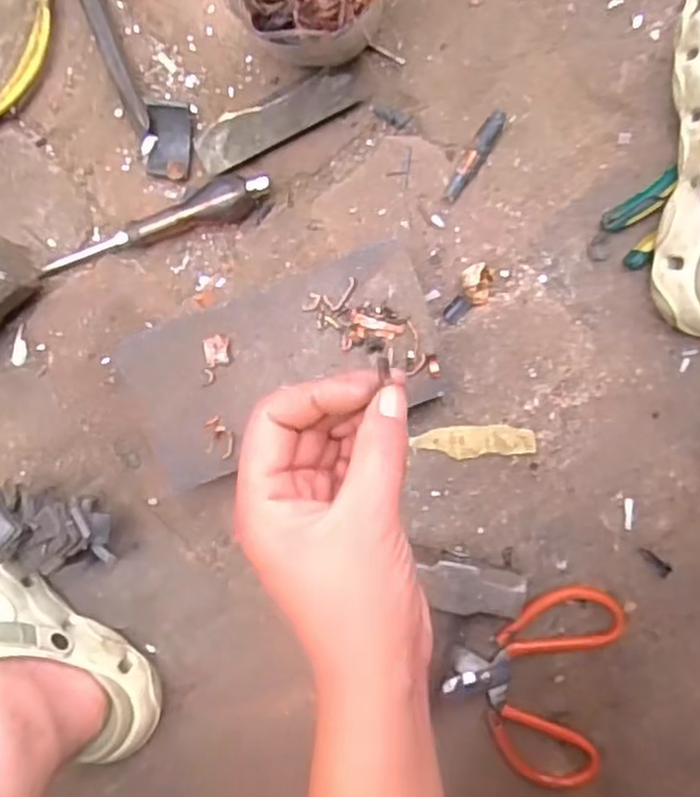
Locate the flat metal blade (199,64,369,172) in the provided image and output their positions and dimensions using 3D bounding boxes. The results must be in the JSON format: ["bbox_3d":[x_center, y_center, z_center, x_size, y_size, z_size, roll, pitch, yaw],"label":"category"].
[{"bbox_3d":[-0.053,-0.216,0.557,0.136,0.011,0.039,-28,87,1],"label":"flat metal blade"}]

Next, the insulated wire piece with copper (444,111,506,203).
[{"bbox_3d":[0.096,-0.186,0.564,0.016,0.013,0.074,30,95,-2],"label":"insulated wire piece with copper"}]

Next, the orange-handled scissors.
[{"bbox_3d":[0.148,0.230,0.599,0.131,0.019,0.166,8,96,0],"label":"orange-handled scissors"}]

